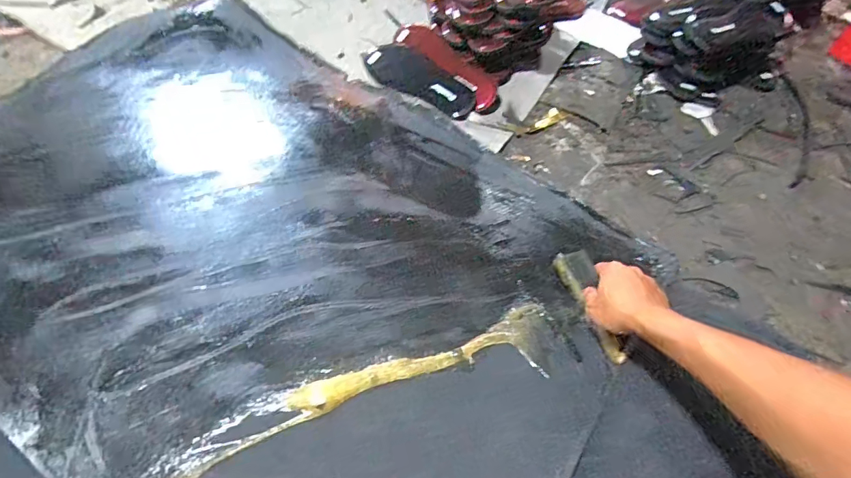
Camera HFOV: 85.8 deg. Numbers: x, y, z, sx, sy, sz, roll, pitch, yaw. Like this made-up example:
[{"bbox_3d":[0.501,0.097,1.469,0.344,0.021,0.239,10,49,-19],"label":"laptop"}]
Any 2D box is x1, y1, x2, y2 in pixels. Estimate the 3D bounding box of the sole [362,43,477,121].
[{"bbox_3d":[-0.023,-0.305,0.855,0.255,0.025,0.090,37,61,19],"label":"sole"}]

